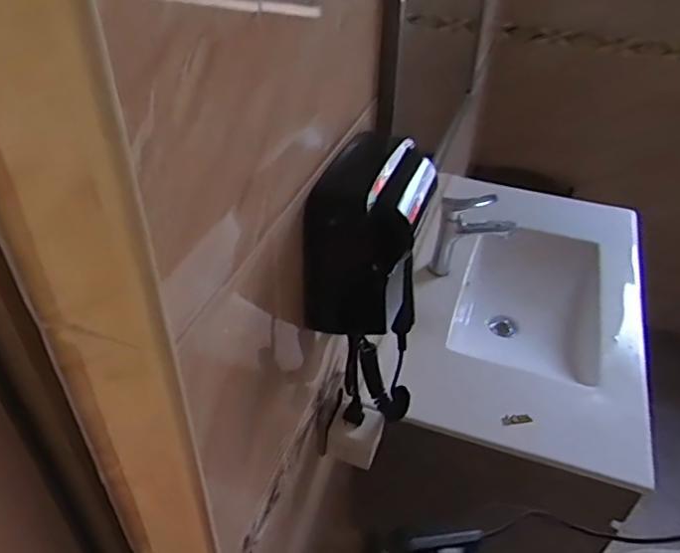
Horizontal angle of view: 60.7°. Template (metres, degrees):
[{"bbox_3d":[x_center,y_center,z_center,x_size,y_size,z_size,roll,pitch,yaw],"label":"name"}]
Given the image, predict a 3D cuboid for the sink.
[{"bbox_3d":[0.407,-0.009,1.202,0.450,0.273,0.696,14,42,14],"label":"sink"}]

